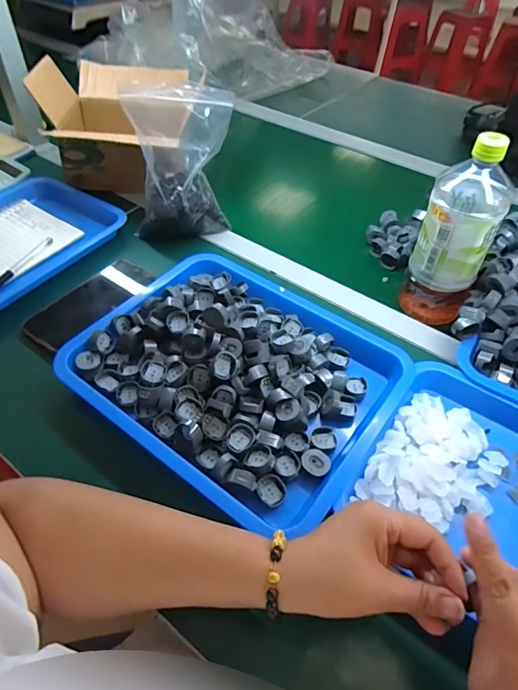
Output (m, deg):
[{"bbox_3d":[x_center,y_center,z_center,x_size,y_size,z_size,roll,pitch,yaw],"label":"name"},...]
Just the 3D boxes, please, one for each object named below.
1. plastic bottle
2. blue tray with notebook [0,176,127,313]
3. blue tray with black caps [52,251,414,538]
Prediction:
[{"bbox_3d":[0.236,-0.138,0.523,0.081,0.199,0.091,21,51,16],"label":"plastic bottle"},{"bbox_3d":[-0.363,-0.150,0.644,0.215,0.041,0.281,28,53,21],"label":"blue tray with notebook"},{"bbox_3d":[-0.024,0.022,0.494,0.328,0.050,0.269,30,53,22],"label":"blue tray with black caps"}]

